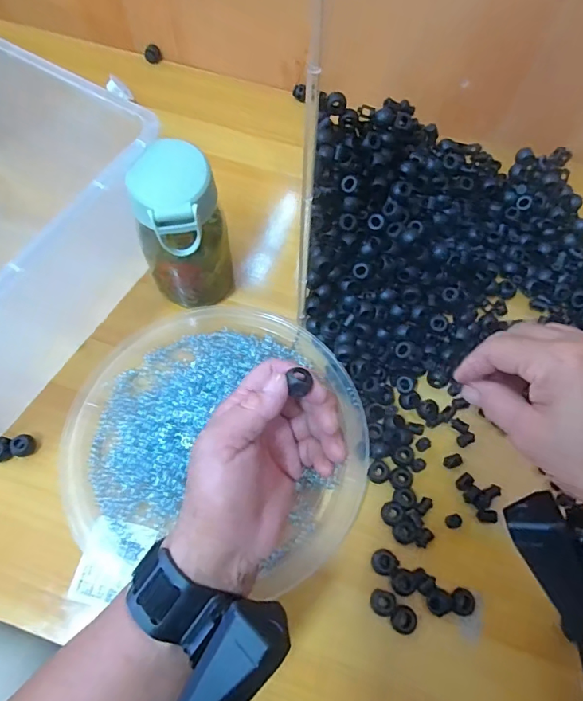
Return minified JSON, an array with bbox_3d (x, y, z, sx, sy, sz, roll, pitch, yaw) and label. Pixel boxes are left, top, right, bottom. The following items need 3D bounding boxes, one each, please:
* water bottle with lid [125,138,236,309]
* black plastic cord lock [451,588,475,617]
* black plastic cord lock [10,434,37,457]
[{"bbox_3d":[-0.085,-0.091,0.372,0.067,0.136,0.057,-21,68,-11],"label":"water bottle with lid"},{"bbox_3d":[0.123,0.181,0.330,0.018,0.009,0.017,1,65,-1],"label":"black plastic cord lock"},{"bbox_3d":[-0.214,0.076,0.367,0.014,0.012,0.017,20,66,7],"label":"black plastic cord lock"}]

